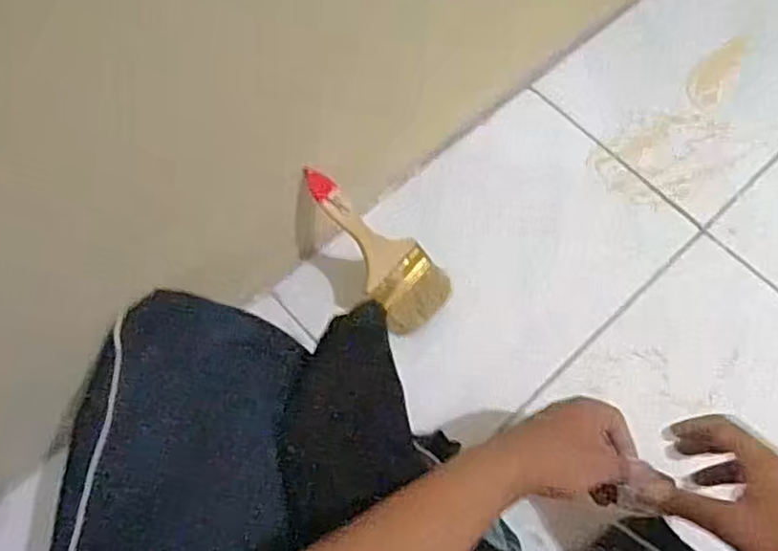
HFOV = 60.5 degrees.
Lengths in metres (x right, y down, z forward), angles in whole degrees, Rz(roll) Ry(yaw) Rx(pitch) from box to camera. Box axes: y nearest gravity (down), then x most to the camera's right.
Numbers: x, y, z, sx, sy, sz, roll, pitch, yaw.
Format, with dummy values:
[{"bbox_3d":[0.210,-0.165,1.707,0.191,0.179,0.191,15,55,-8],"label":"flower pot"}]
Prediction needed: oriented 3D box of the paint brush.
[{"bbox_3d":[-0.012,-0.022,0.604,0.186,0.015,0.072,48,64,-30],"label":"paint brush"}]

